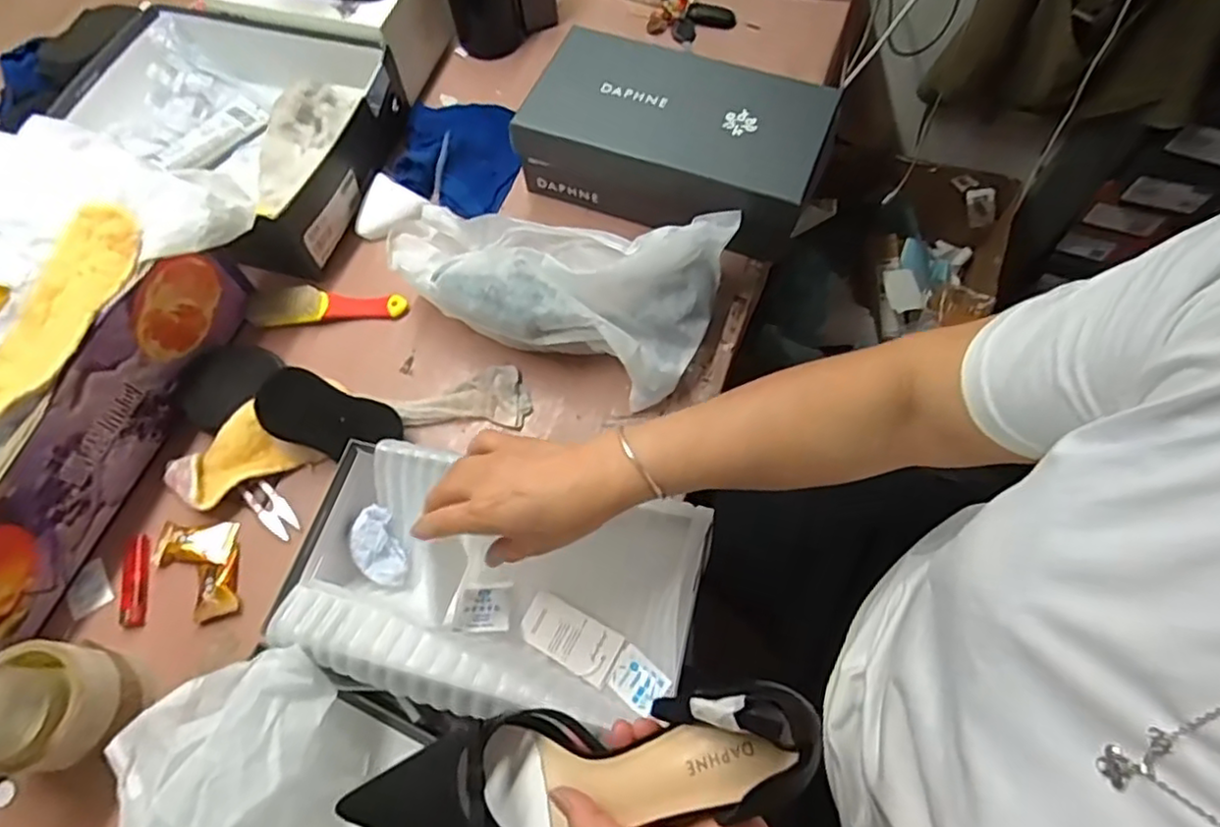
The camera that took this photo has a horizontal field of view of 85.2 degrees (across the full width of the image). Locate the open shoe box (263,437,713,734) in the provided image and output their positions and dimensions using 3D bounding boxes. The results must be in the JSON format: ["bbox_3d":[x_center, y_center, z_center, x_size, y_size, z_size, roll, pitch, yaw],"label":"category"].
[{"bbox_3d":[-0.089,0.133,0.513,0.294,0.093,0.171,16,67,5],"label":"open shoe box"}]

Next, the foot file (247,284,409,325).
[{"bbox_3d":[-0.294,-0.110,0.682,0.163,0.020,0.043,3,66,3],"label":"foot file"}]

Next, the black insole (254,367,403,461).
[{"bbox_3d":[-0.256,0.002,0.606,0.124,0.034,0.060,15,66,-8],"label":"black insole"}]

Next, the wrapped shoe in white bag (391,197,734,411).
[{"bbox_3d":[-0.053,-0.139,0.650,0.308,0.083,0.182,17,67,9],"label":"wrapped shoe in white bag"}]

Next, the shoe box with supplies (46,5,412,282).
[{"bbox_3d":[-0.420,-0.317,0.741,0.332,0.092,0.266,18,68,9],"label":"shoe box with supplies"}]

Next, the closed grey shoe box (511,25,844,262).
[{"bbox_3d":[0.067,-0.286,0.702,0.291,0.097,0.161,22,68,11],"label":"closed grey shoe box"}]

